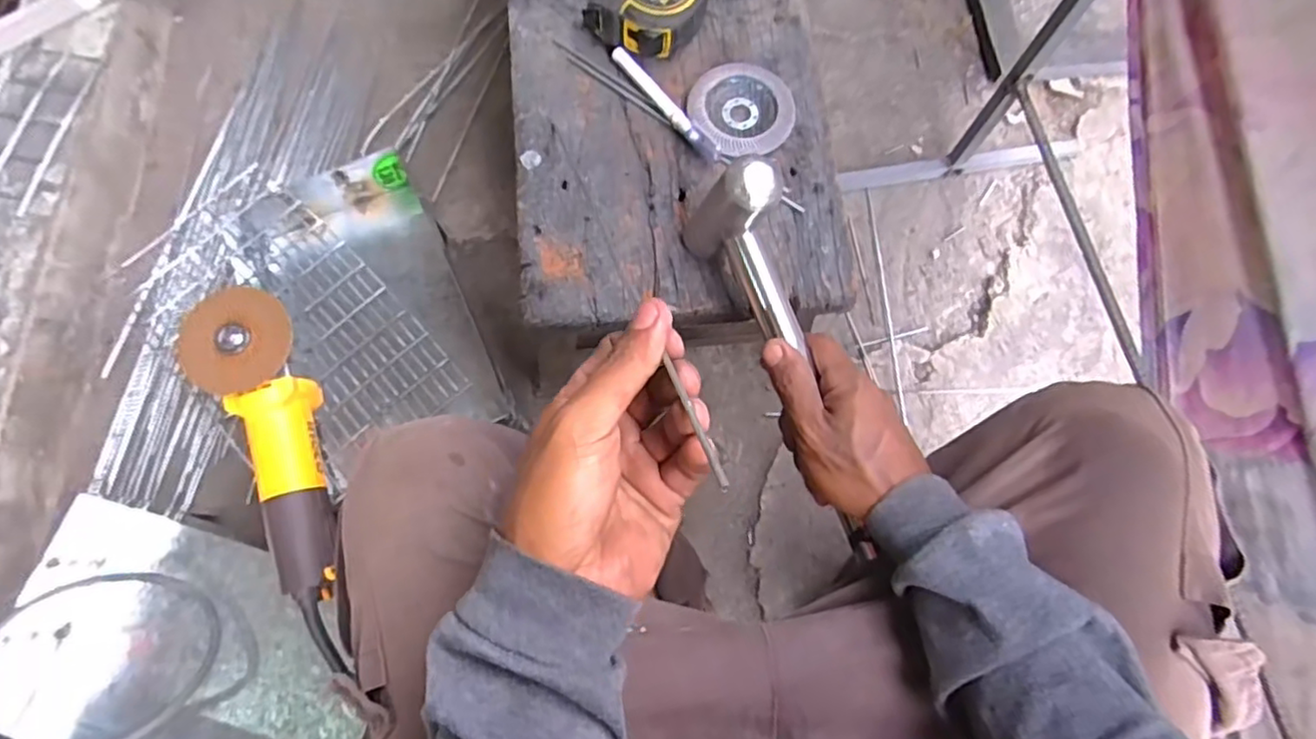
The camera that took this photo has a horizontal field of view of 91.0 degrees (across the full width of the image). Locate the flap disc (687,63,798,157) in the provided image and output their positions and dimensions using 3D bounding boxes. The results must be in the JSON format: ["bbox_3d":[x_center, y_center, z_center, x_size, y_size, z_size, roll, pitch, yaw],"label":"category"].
[{"bbox_3d":[0.064,-0.201,0.503,0.080,0.011,0.080,0,73,1],"label":"flap disc"}]

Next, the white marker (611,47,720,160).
[{"bbox_3d":[0.005,-0.205,0.496,0.014,0.008,0.122,-35,75,-9],"label":"white marker"}]

